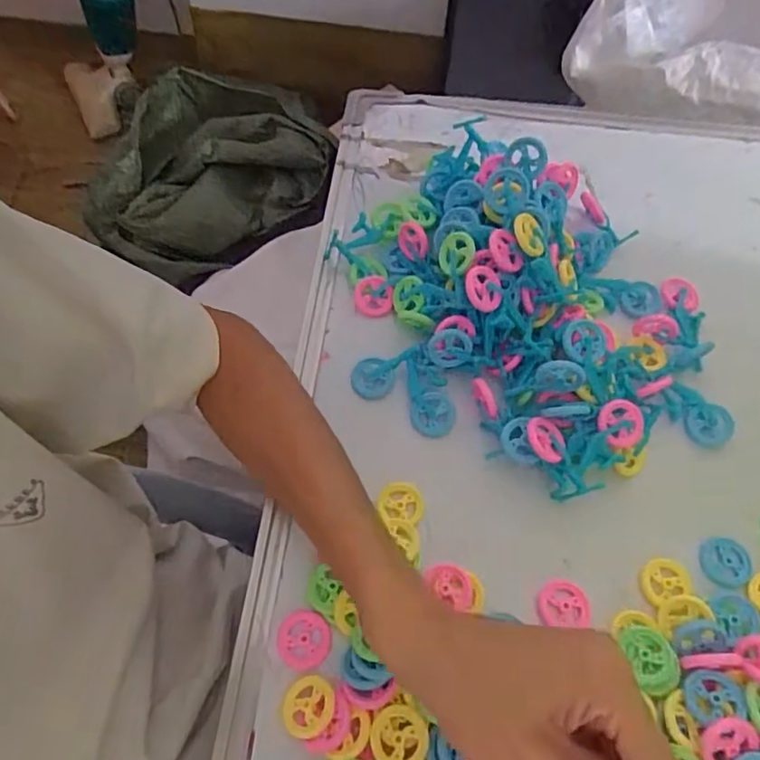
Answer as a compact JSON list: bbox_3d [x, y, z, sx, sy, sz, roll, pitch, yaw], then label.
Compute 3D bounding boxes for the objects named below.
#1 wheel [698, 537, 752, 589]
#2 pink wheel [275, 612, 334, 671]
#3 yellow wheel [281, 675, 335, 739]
[{"bbox_3d":[0.209,0.111,0.361,0.028,0.004,0.029,0,61,-1],"label":"wheel"},{"bbox_3d":[-0.043,0.145,0.334,0.030,0.004,0.029,0,61,-1],"label":"pink wheel"},{"bbox_3d":[-0.038,0.173,0.316,0.029,0.005,0.029,-10,49,12],"label":"yellow wheel"}]

